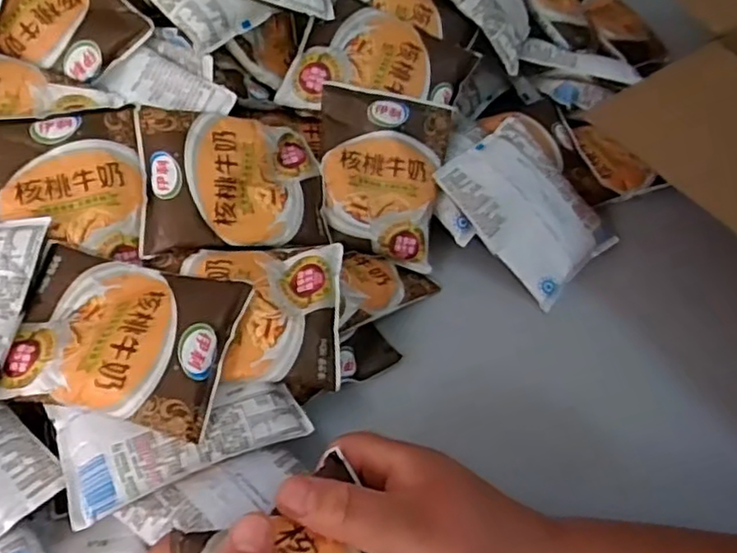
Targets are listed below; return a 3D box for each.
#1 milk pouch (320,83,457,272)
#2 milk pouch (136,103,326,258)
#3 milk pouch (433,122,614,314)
[{"bbox_3d":[0.009,-0.076,0.473,0.096,0.021,0.120,12,82,-8],"label":"milk pouch"},{"bbox_3d":[-0.087,-0.063,0.434,0.121,0.022,0.091,-2,81,-25],"label":"milk pouch"},{"bbox_3d":[0.123,-0.053,0.488,0.093,0.022,0.124,-39,86,-15],"label":"milk pouch"}]

